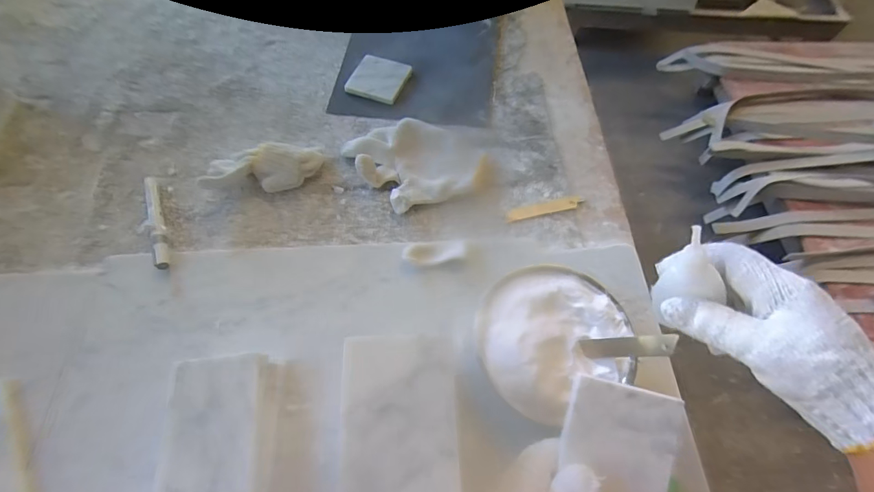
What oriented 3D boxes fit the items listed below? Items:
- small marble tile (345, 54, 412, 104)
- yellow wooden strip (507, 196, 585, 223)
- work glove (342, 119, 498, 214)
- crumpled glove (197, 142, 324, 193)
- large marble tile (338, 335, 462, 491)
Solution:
[{"bbox_3d":[-0.084,-0.242,0.597,0.078,0.011,0.076,20,64,10],"label":"small marble tile"},{"bbox_3d":[0.134,-0.047,0.504,0.104,0.004,0.018,-12,61,-13],"label":"yellow wooden strip"},{"bbox_3d":[-0.014,-0.109,0.517,0.172,0.027,0.125,-18,64,-9],"label":"work glove"},{"bbox_3d":[-0.210,-0.094,0.501,0.143,0.044,0.057,-18,64,-9],"label":"crumpled glove"},{"bbox_3d":[-0.024,0.130,0.256,0.074,0.009,0.149,-2,62,-1],"label":"large marble tile"}]

